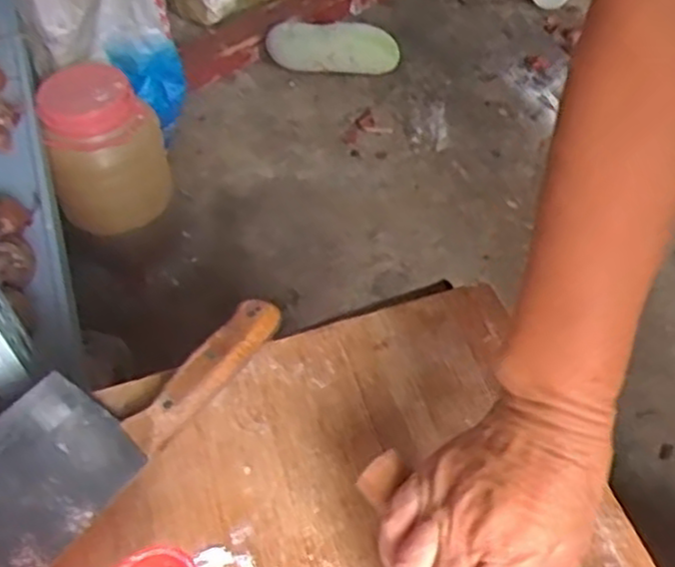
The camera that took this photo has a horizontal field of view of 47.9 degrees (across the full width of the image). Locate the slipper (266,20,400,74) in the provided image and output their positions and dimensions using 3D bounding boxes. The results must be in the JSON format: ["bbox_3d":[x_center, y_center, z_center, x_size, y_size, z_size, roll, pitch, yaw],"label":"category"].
[{"bbox_3d":[-0.006,-0.494,1.589,0.277,0.087,0.088,0,50,-12],"label":"slipper"}]

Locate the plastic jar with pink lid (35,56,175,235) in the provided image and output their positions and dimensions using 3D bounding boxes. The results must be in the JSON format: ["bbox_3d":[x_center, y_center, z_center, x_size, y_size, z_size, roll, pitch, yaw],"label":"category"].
[{"bbox_3d":[-0.344,-0.201,1.136,0.161,0.226,0.132,-18,52,-11],"label":"plastic jar with pink lid"}]

